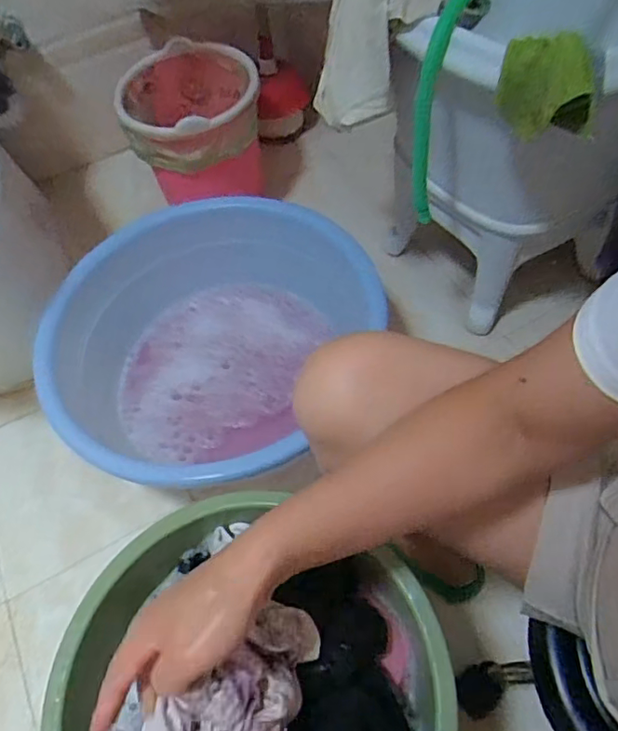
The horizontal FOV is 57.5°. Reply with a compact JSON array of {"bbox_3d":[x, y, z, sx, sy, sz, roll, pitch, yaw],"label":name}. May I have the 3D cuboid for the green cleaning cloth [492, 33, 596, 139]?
[{"bbox_3d":[0.253,-0.292,0.596,0.102,0.081,0.066,18,62,16],"label":"green cleaning cloth"}]

